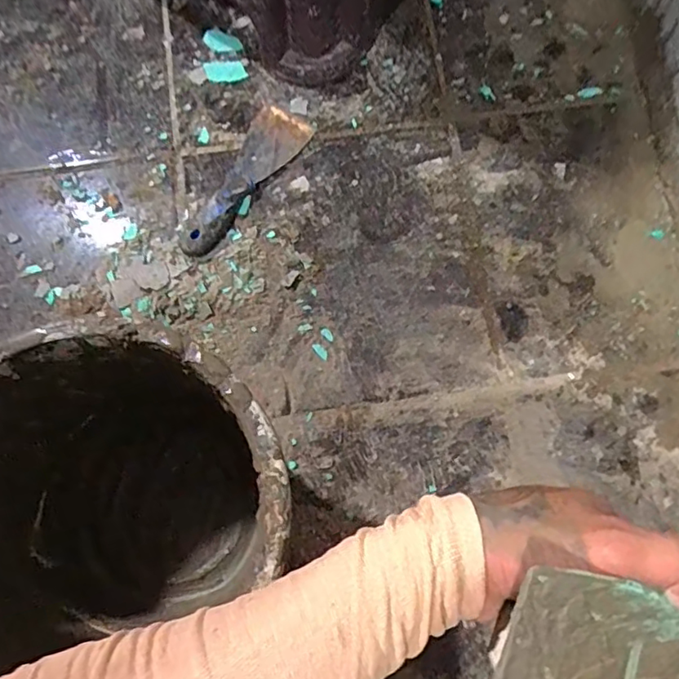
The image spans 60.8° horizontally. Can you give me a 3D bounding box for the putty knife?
[{"bbox_3d":[-0.107,-0.171,0.613,0.057,0.033,0.189,36,80,7],"label":"putty knife"}]

